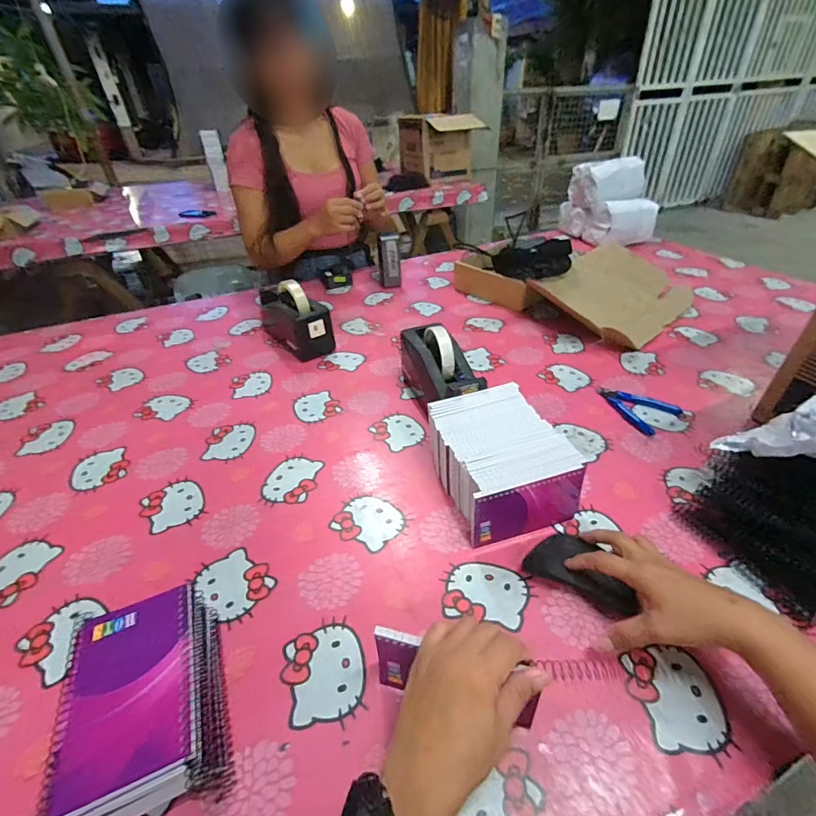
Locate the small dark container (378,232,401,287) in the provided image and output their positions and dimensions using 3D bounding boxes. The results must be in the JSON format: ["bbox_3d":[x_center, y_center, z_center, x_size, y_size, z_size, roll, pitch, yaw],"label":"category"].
[{"bbox_3d":[-0.048,-0.383,1.090,0.055,0.134,0.038,-6,38,-4],"label":"small dark container"}]

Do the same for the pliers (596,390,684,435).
[{"bbox_3d":[0.356,-0.004,0.656,0.087,0.012,0.108,-26,44,-27],"label":"pliers"}]

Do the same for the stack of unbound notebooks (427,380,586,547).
[{"bbox_3d":[0.116,0.068,0.524,0.139,0.083,0.194,-13,39,-13],"label":"stack of unbound notebooks"}]

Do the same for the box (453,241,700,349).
[{"bbox_3d":[0.373,-0.297,0.971,0.353,0.078,0.452,-31,46,-31],"label":"box"}]

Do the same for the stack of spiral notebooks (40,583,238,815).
[{"bbox_3d":[-0.206,0.235,0.333,0.094,0.084,0.148,-17,40,-17],"label":"stack of spiral notebooks"}]

